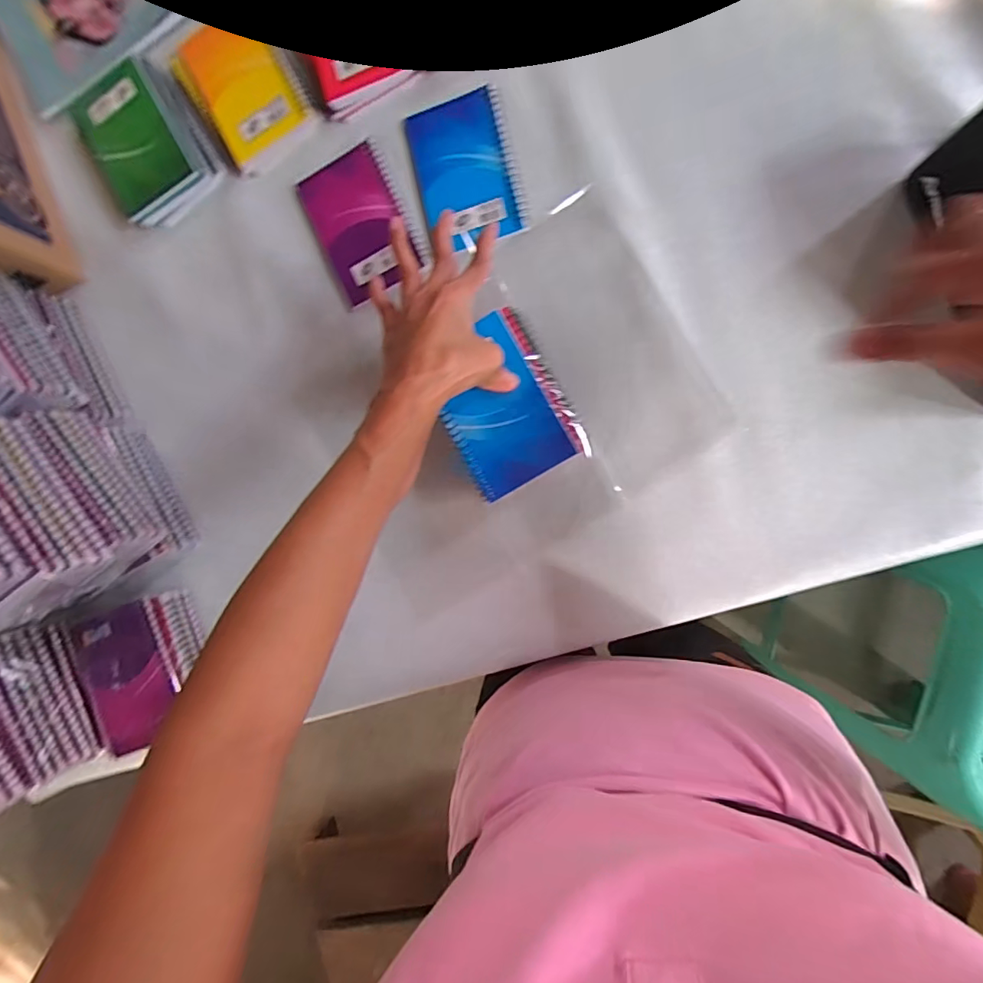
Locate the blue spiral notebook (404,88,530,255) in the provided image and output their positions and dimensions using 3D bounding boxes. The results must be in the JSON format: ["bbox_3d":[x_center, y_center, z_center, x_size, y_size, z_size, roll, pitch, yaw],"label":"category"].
[{"bbox_3d":[-0.023,-0.284,0.448,0.085,0.010,0.129,-14,90,9],"label":"blue spiral notebook"}]

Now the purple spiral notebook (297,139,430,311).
[{"bbox_3d":[-0.121,-0.249,0.467,0.083,0.011,0.130,-25,88,9],"label":"purple spiral notebook"}]

